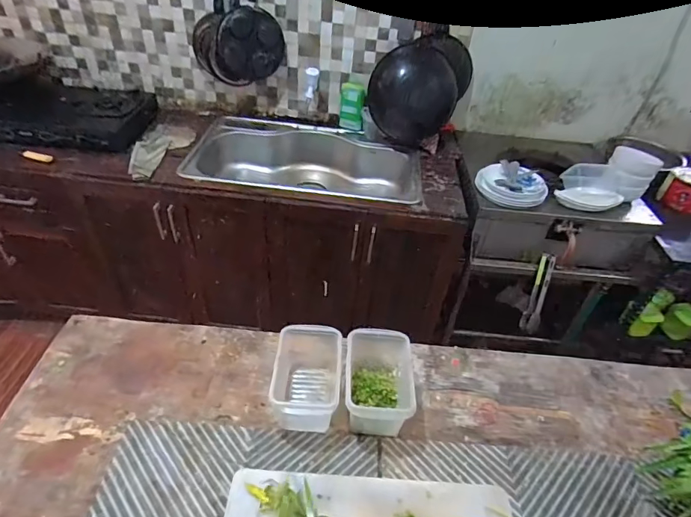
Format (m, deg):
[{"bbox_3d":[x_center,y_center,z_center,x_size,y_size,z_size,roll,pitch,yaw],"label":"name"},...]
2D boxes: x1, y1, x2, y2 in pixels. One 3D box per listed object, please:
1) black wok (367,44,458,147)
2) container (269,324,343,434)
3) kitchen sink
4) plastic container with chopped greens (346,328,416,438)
[{"bbox_3d":[0.243,-0.604,1.585,0.299,0.323,0.107,26,45,22],"label":"black wok"},{"bbox_3d":[-0.061,0.191,0.712,0.102,0.101,0.175,3,38,0],"label":"container"},{"bbox_3d":[-0.141,-0.328,1.654,0.835,0.218,0.461,10,41,5],"label":"kitchen sink"},{"bbox_3d":[0.052,0.212,0.710,0.102,0.103,0.171,3,38,-1],"label":"plastic container with chopped greens"}]

